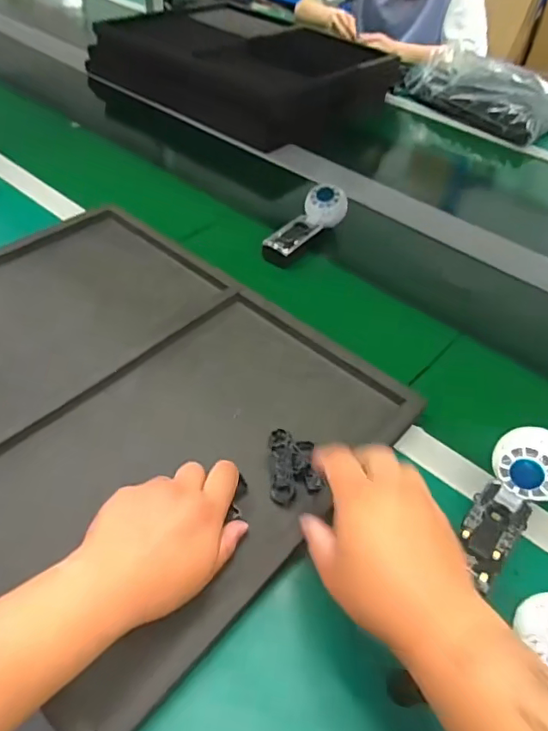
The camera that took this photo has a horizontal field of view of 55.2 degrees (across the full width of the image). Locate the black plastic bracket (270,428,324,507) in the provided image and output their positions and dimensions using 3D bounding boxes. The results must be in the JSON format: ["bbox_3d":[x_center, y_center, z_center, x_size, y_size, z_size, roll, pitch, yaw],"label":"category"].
[{"bbox_3d":[0.020,0.095,0.501,0.045,0.014,0.072,2,50,-4],"label":"black plastic bracket"}]

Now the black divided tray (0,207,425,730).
[{"bbox_3d":[-0.186,0.011,0.573,0.546,0.033,0.422,37,56,23],"label":"black divided tray"}]

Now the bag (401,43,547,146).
[{"bbox_3d":[0.485,-0.643,1.205,0.219,0.096,0.388,-29,58,-26],"label":"bag"}]

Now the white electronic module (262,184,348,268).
[{"bbox_3d":[0.047,-0.207,0.774,0.060,0.052,0.153,27,53,17],"label":"white electronic module"}]

